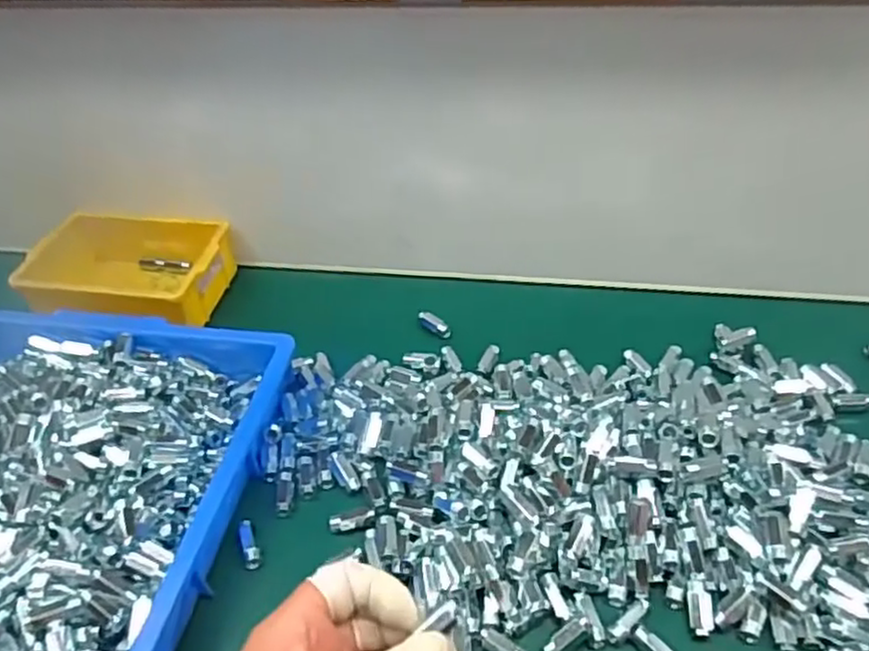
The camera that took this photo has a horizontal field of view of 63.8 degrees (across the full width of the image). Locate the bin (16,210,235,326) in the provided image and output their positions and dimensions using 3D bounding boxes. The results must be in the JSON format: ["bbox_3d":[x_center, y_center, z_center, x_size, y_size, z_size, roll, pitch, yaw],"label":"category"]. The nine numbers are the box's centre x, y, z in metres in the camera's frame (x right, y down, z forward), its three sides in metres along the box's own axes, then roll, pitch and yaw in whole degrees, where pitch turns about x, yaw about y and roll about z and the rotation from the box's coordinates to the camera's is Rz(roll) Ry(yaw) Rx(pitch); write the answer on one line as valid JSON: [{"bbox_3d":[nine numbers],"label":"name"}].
[{"bbox_3d":[-0.252,-0.041,0.570,0.153,0.053,0.096,8,46,12],"label":"bin"}]

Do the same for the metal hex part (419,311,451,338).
[{"bbox_3d":[-0.001,0.000,0.546,0.028,0.009,0.012,34,57,30],"label":"metal hex part"}]

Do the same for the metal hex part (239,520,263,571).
[{"bbox_3d":[-0.110,0.130,0.416,0.010,0.009,0.031,-17,46,-13],"label":"metal hex part"}]

